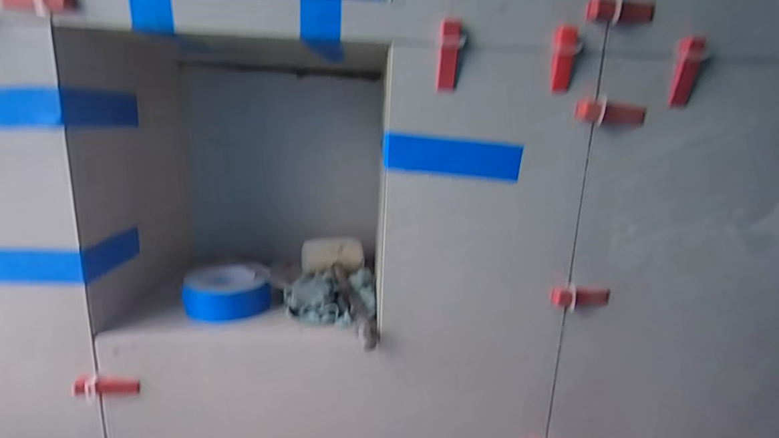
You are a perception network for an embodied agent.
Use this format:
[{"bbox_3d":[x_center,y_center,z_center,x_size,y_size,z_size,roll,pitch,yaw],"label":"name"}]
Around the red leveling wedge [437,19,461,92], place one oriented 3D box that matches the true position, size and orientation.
[{"bbox_3d":[0.065,-0.178,0.461,0.021,0.071,0.019,4,14,7],"label":"red leveling wedge"}]

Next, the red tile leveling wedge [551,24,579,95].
[{"bbox_3d":[0.193,-0.176,0.467,0.023,0.067,0.020,9,15,24],"label":"red tile leveling wedge"}]

